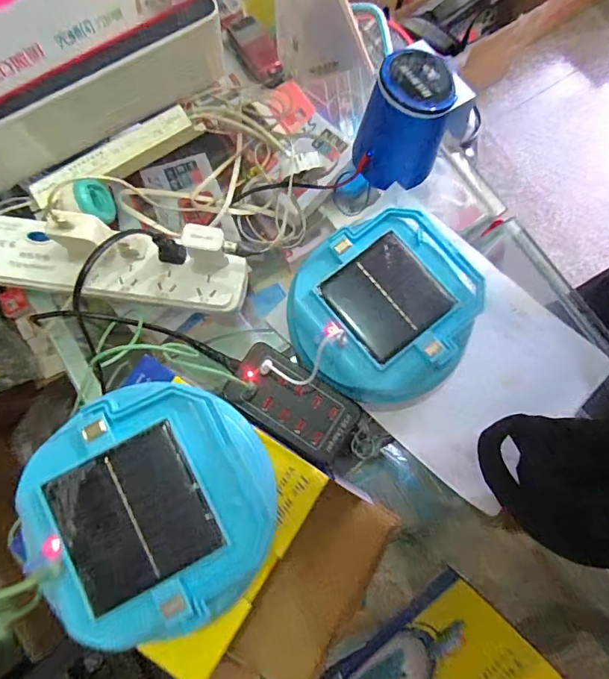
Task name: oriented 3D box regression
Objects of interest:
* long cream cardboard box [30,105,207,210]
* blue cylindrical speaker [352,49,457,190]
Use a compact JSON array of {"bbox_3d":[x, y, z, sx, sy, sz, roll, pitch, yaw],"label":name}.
[{"bbox_3d":[-0.205,-0.200,0.512,0.191,0.025,0.029,-31,80,-7],"label":"long cream cardboard box"},{"bbox_3d":[0.097,-0.212,0.462,0.079,0.101,0.076,0,78,-1],"label":"blue cylindrical speaker"}]

